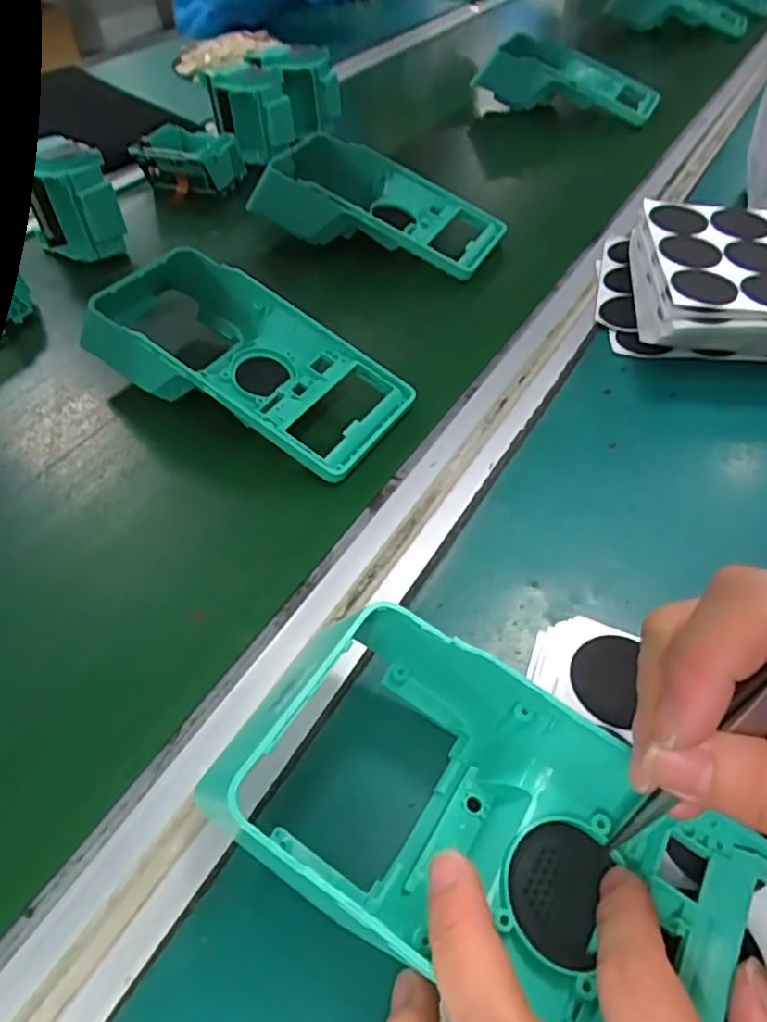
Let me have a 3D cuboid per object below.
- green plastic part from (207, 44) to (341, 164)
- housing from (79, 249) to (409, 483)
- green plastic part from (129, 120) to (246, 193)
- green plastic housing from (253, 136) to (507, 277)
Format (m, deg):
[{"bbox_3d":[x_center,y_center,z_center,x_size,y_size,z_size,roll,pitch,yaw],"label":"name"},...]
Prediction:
[{"bbox_3d":[-0.100,-0.381,0.606,0.078,0.077,0.097,29,52,20],"label":"green plastic part"},{"bbox_3d":[-0.084,-0.091,0.362,0.189,0.054,0.082,27,52,19],"label":"housing"},{"bbox_3d":[-0.168,-0.307,0.570,0.083,0.037,0.071,20,50,14],"label":"green plastic part"},{"bbox_3d":[-0.007,-0.234,0.491,0.187,0.054,0.090,18,51,21],"label":"green plastic housing"}]

